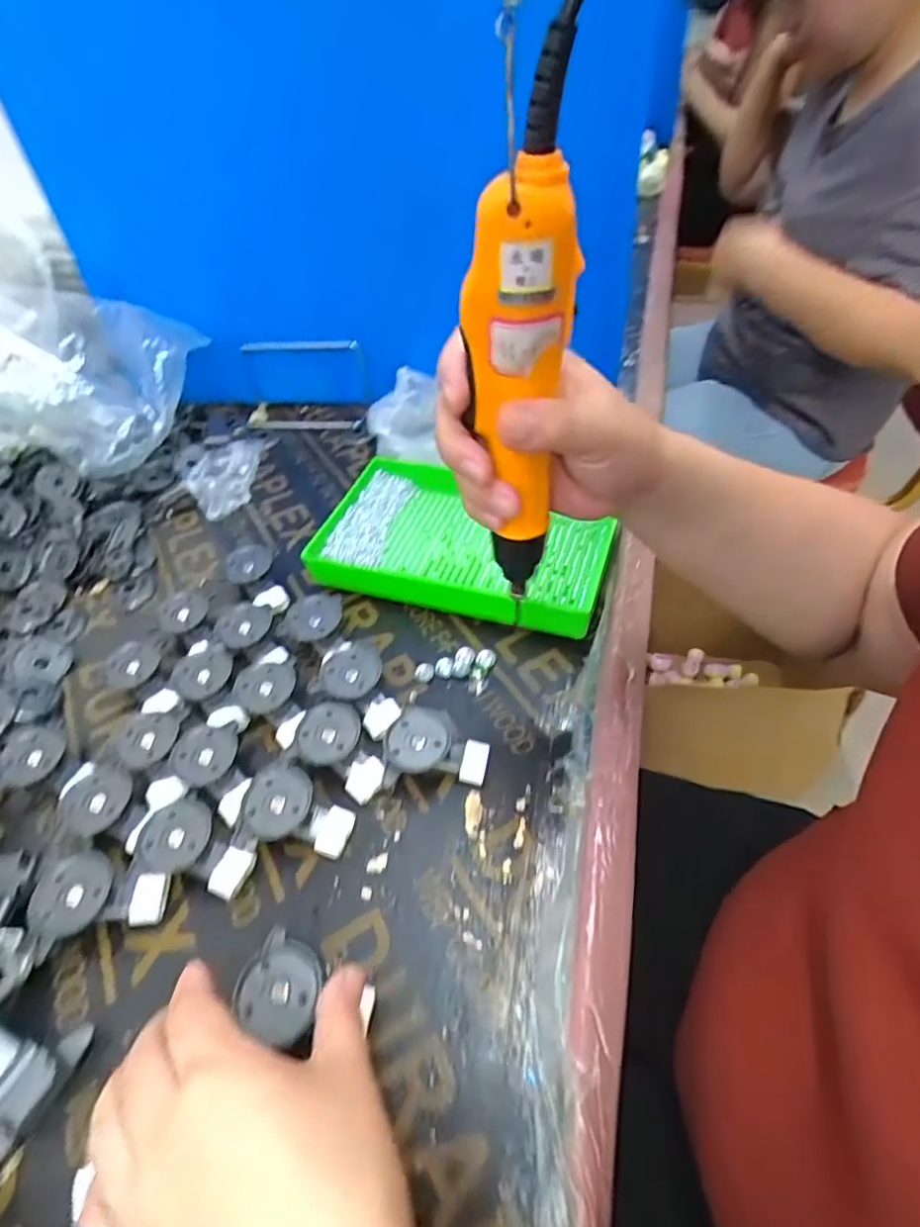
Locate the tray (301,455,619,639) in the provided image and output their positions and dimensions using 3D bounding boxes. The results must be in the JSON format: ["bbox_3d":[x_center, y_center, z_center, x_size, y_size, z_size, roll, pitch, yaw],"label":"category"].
[{"bbox_3d":[0.002,-0.065,0.521,0.253,0.038,0.161,13,51,17],"label":"tray"}]

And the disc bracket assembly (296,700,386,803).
[{"bbox_3d":[-0.082,0.090,0.396,0.042,0.017,0.071,-27,51,-16],"label":"disc bracket assembly"}]

